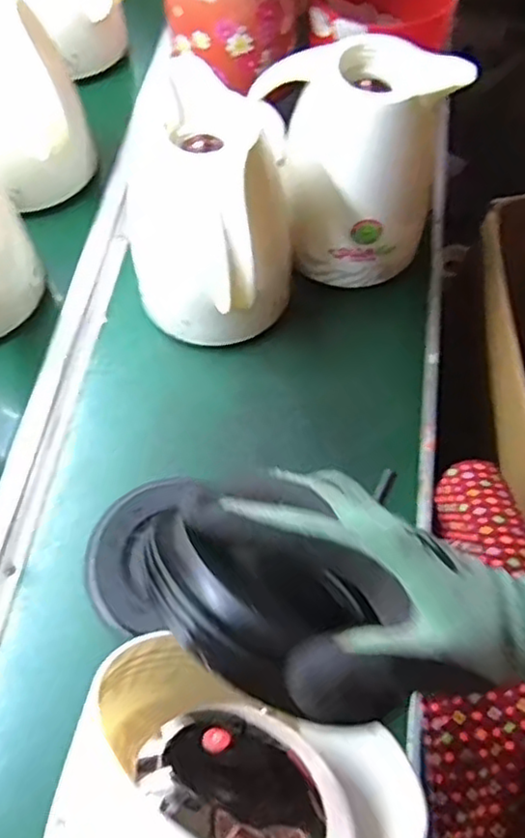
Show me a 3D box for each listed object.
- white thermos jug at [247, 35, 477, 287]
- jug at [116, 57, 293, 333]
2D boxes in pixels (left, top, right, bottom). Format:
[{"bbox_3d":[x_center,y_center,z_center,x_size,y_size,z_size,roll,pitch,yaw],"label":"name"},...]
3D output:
[{"bbox_3d":[0.092,-0.241,0.655,0.170,0.192,0.122,-14,63,-6],"label":"white thermos jug"},{"bbox_3d":[-0.041,-0.178,0.616,0.130,0.192,0.163,18,65,11],"label":"jug"}]

